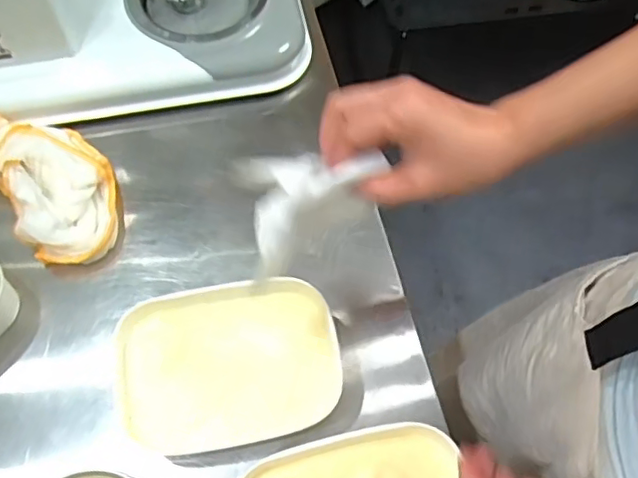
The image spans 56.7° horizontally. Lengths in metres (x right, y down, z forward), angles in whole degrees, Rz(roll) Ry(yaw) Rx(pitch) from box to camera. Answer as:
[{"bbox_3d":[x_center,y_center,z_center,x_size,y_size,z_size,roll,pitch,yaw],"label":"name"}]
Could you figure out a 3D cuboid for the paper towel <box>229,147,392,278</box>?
[{"bbox_3d":[-0.013,-0.034,0.368,0.057,0.028,0.096,42,70,17],"label":"paper towel"}]

